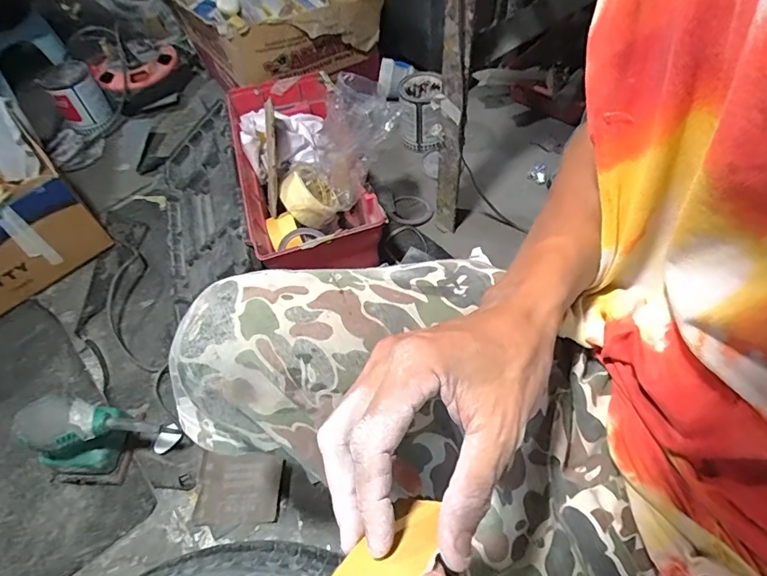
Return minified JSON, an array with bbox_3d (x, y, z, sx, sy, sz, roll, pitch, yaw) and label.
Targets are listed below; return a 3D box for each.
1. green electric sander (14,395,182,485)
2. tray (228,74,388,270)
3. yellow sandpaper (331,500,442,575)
[{"bbox_3d":[-0.381,0.208,0.653,0.188,0.125,0.090,-4,55,1],"label":"green electric sander"},{"bbox_3d":[-0.153,-0.203,0.850,0.208,0.164,0.427,-16,56,-8],"label":"tray"},{"bbox_3d":[0.006,0.125,0.227,0.040,0.004,0.069,-6,9,29],"label":"yellow sandpaper"}]

